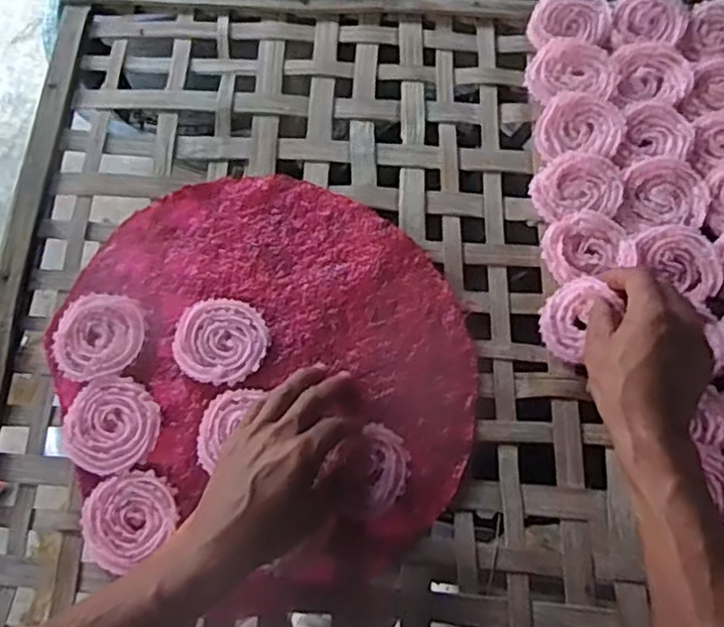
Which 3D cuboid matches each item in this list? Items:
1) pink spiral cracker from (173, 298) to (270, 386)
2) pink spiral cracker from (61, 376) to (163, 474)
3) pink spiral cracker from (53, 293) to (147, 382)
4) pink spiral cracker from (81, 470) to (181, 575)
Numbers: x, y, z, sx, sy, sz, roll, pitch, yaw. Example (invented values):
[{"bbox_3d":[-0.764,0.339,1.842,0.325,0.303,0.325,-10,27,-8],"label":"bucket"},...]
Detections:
[{"bbox_3d":[-0.118,0.022,0.570,0.075,0.006,0.071,-1,72,2],"label":"pink spiral cracker"},{"bbox_3d":[-0.201,0.090,0.550,0.075,0.008,0.073,-1,72,2],"label":"pink spiral cracker"},{"bbox_3d":[-0.220,0.019,0.574,0.069,0.004,0.074,-1,72,2],"label":"pink spiral cracker"},{"bbox_3d":[-0.181,0.157,0.528,0.066,0.005,0.073,41,78,13],"label":"pink spiral cracker"}]

